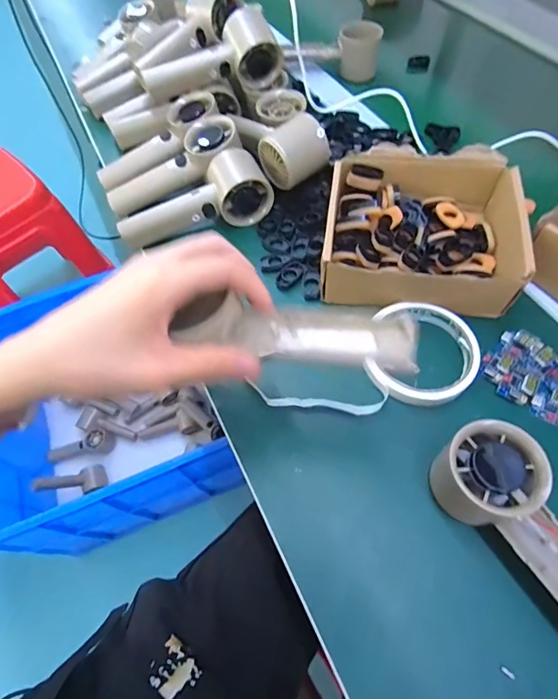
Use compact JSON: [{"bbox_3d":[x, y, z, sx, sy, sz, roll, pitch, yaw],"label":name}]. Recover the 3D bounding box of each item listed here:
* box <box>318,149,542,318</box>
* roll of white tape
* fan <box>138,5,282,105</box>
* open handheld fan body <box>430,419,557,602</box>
[{"bbox_3d":[0.133,-0.111,0.372,0.174,0.051,0.152,5,61,6],"label":"box"},{"bbox_3d":[0.120,0.001,0.333,0.085,0.012,0.093,-2,60,3],"label":"roll of white tape"},{"bbox_3d":[-0.075,-0.327,0.466,0.159,0.067,0.053,-28,62,-12],"label":"fan"},{"bbox_3d":[0.166,0.117,0.241,0.053,0.051,0.155,-35,64,-16],"label":"open handheld fan body"}]

